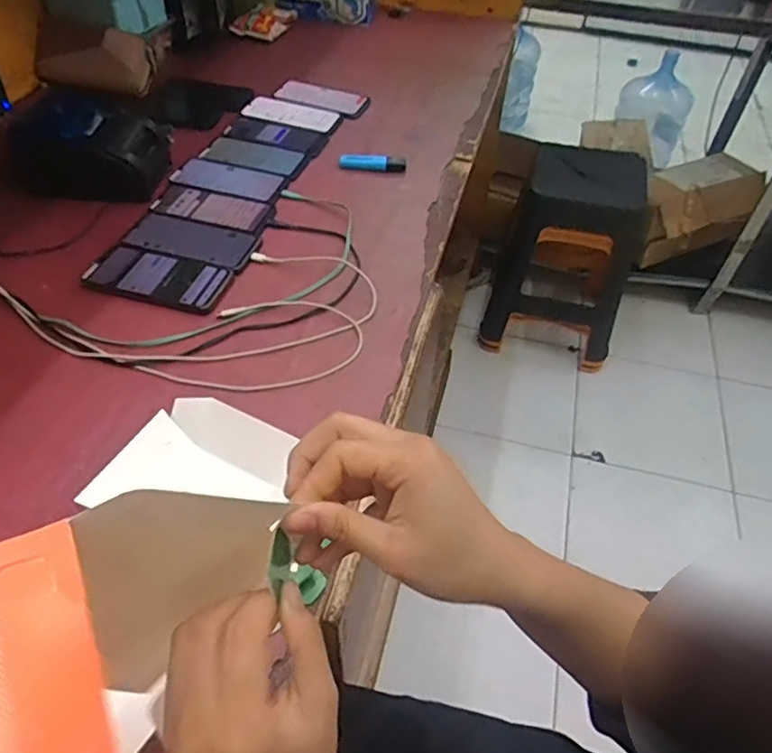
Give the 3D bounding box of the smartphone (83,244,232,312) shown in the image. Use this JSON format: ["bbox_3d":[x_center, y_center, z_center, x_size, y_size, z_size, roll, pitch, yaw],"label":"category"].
[{"bbox_3d":[-0.277,-0.122,0.727,0.161,0.013,0.081,14,49,9],"label":"smartphone"}]

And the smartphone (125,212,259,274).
[{"bbox_3d":[-0.254,-0.180,0.779,0.166,0.009,0.078,14,49,9],"label":"smartphone"}]

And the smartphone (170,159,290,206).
[{"bbox_3d":[-0.232,-0.290,0.880,0.163,0.006,0.076,15,49,10],"label":"smartphone"}]

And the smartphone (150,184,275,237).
[{"bbox_3d":[-0.241,-0.235,0.831,0.167,0.006,0.079,15,49,10],"label":"smartphone"}]

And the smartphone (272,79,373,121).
[{"bbox_3d":[-0.120,-0.507,1.065,0.175,0.012,0.072,21,51,15],"label":"smartphone"}]

